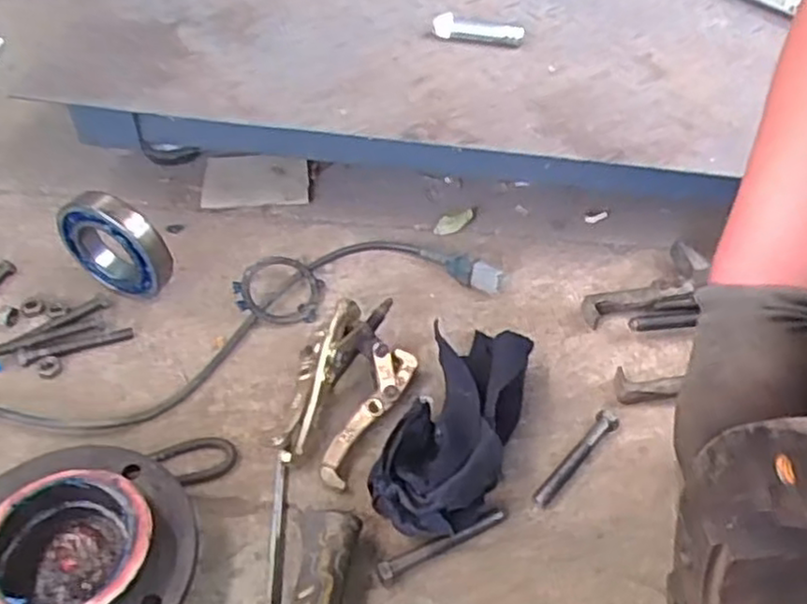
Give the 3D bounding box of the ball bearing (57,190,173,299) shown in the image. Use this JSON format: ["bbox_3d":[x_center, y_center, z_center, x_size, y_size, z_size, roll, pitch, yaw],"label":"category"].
[{"bbox_3d":[-0.238,-0.043,0.598,0.093,0.100,0.023,18,50,11],"label":"ball bearing"}]

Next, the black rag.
[{"bbox_3d":[0.042,0.082,0.538,0.083,0.054,0.191,18,50,11],"label":"black rag"}]

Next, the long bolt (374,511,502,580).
[{"bbox_3d":[0.027,0.164,0.494,0.098,0.017,0.013,-21,54,-21],"label":"long bolt"}]

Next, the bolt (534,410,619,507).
[{"bbox_3d":[0.130,0.116,0.545,0.015,0.014,0.100,37,56,25],"label":"bolt"}]

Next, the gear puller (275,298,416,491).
[{"bbox_3d":[-0.045,0.055,0.545,0.087,0.069,0.148,18,50,11],"label":"gear puller"}]

